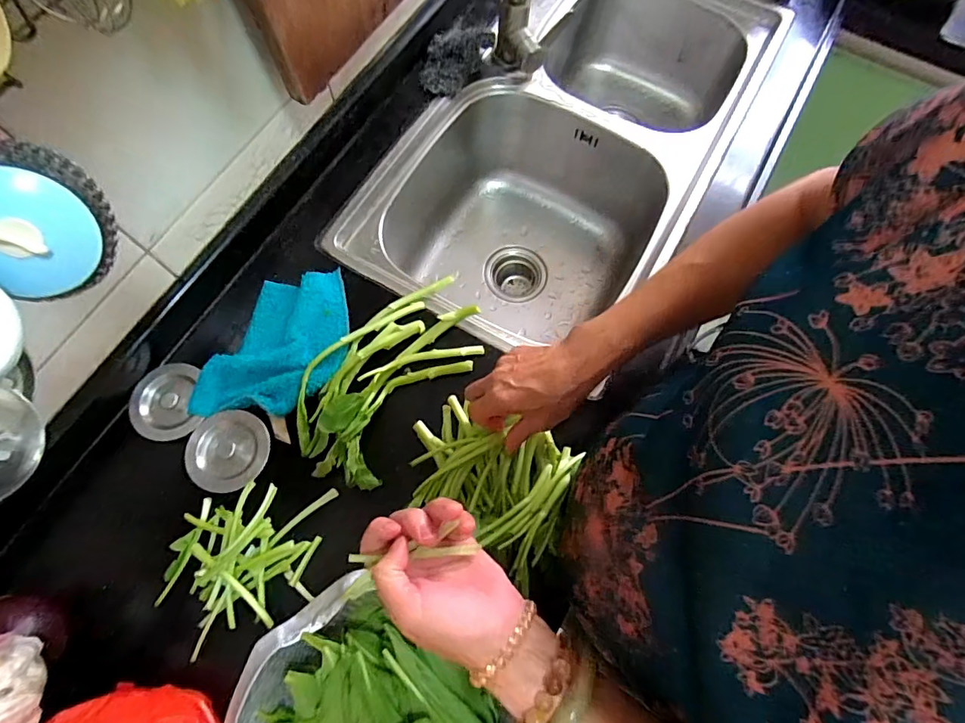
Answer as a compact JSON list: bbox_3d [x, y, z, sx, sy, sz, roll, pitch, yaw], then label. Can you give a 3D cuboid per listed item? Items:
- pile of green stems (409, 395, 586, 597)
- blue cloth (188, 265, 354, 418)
[{"bbox_3d":[0.012,0.118,0.512,0.178,0.053,0.139,34,74,9],"label":"pile of green stems"},{"bbox_3d":[-0.229,-0.017,0.566,0.130,0.020,0.207,25,72,6],"label":"blue cloth"}]

